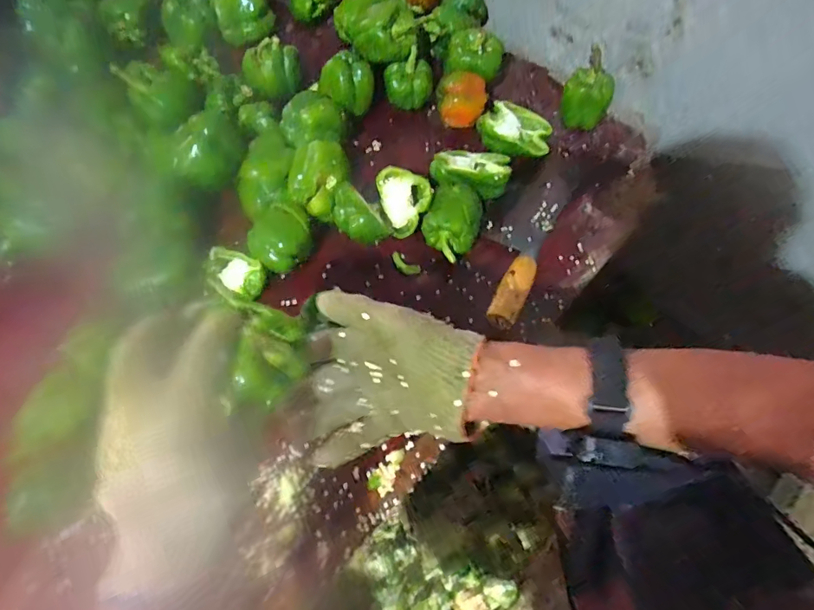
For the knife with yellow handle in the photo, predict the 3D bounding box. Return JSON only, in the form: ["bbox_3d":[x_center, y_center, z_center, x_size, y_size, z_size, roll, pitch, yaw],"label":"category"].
[{"bbox_3d":[0.130,-0.085,0.553,0.067,0.022,0.237,23,67,10],"label":"knife with yellow handle"}]

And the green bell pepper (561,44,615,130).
[{"bbox_3d":[0.229,-0.268,0.610,0.056,0.076,0.071,20,67,9],"label":"green bell pepper"}]

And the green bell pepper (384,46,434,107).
[{"bbox_3d":[0.003,-0.290,0.623,0.060,0.053,0.060,0,65,0],"label":"green bell pepper"}]

